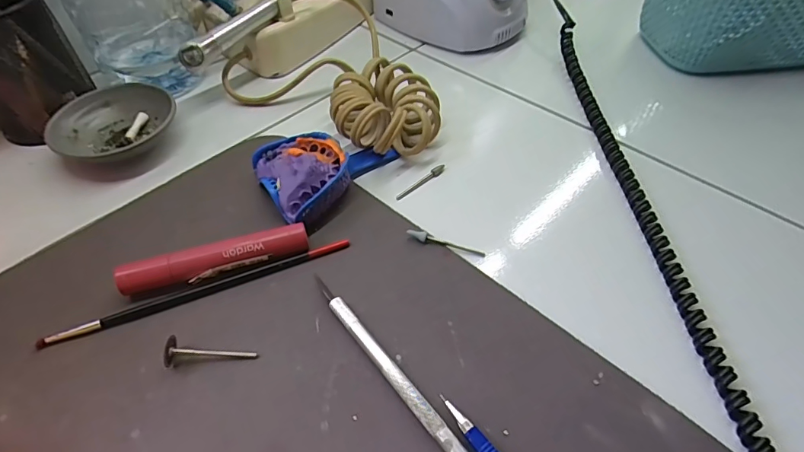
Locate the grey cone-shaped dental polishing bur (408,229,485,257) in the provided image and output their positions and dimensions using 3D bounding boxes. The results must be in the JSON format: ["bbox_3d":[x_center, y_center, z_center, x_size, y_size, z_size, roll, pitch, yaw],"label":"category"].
[{"bbox_3d":[0.027,0.010,0.279,0.048,0.007,0.005,12,51,12],"label":"grey cone-shaped dental polishing bur"}]

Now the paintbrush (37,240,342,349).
[{"bbox_3d":[-0.114,0.035,0.263,0.170,0.005,0.010,-18,51,-14],"label":"paintbrush"}]

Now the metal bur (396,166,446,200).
[{"bbox_3d":[0.014,-0.031,0.319,0.044,0.005,0.007,-36,57,-26],"label":"metal bur"}]

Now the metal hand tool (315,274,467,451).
[{"bbox_3d":[-0.007,0.070,0.227,0.008,0.007,0.134,-31,55,-23],"label":"metal hand tool"}]

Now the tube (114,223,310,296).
[{"bbox_3d":[-0.108,0.020,0.266,0.105,0.019,0.016,-15,50,-11],"label":"tube"}]

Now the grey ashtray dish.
[{"bbox_3d":[-0.225,-0.084,0.361,0.075,0.029,0.082,-1,49,1],"label":"grey ashtray dish"}]

